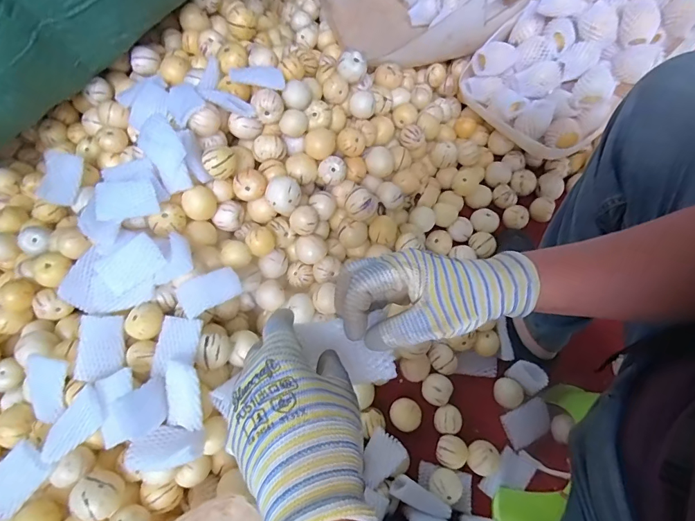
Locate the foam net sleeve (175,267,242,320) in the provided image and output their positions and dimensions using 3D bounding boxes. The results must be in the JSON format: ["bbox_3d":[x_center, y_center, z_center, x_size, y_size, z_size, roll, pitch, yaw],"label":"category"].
[{"bbox_3d":[-0.200,0.043,0.576,0.083,0.013,0.052,-31,71,-11],"label":"foam net sleeve"}]

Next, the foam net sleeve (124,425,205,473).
[{"bbox_3d":[-0.220,0.228,0.487,0.083,0.031,0.048,-2,68,0],"label":"foam net sleeve"}]

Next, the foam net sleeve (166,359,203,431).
[{"bbox_3d":[-0.212,0.171,0.509,0.053,0.039,0.087,-4,68,0],"label":"foam net sleeve"}]

